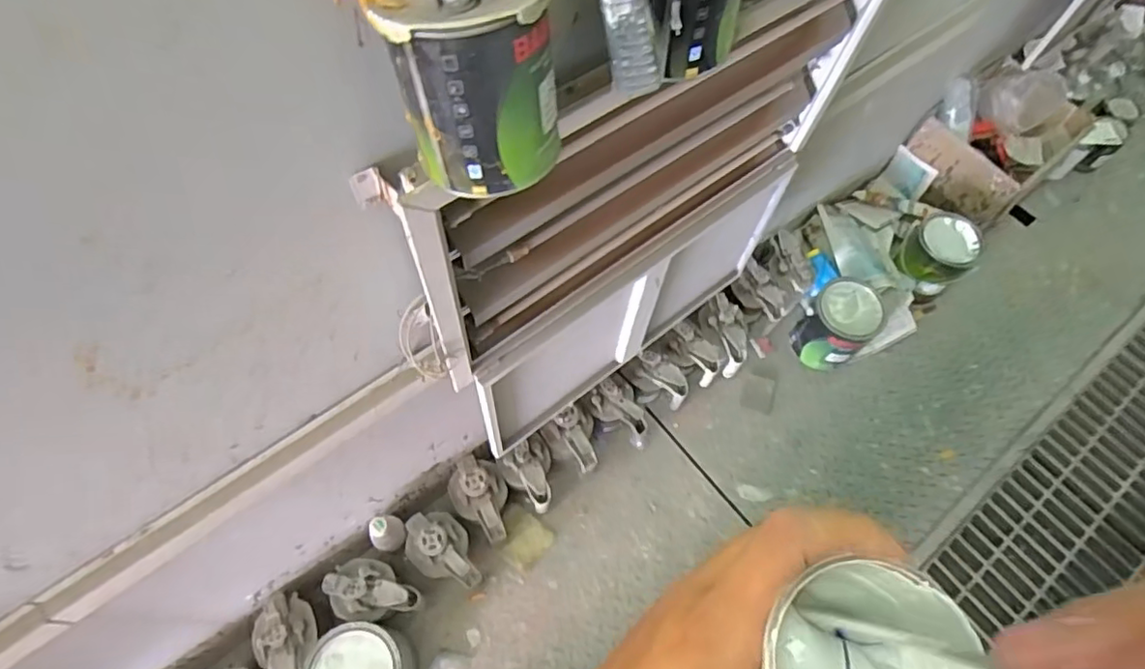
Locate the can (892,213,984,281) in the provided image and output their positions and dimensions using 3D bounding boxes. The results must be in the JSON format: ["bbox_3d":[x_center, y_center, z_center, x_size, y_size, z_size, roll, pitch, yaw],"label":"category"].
[{"bbox_3d":[0.939,-0.223,1.570,0.172,0.167,0.171,-38,71,-19],"label":"can"}]

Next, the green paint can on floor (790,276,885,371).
[{"bbox_3d":[0.650,-0.037,1.498,0.163,0.172,0.203,40,68,17],"label":"green paint can on floor"}]

